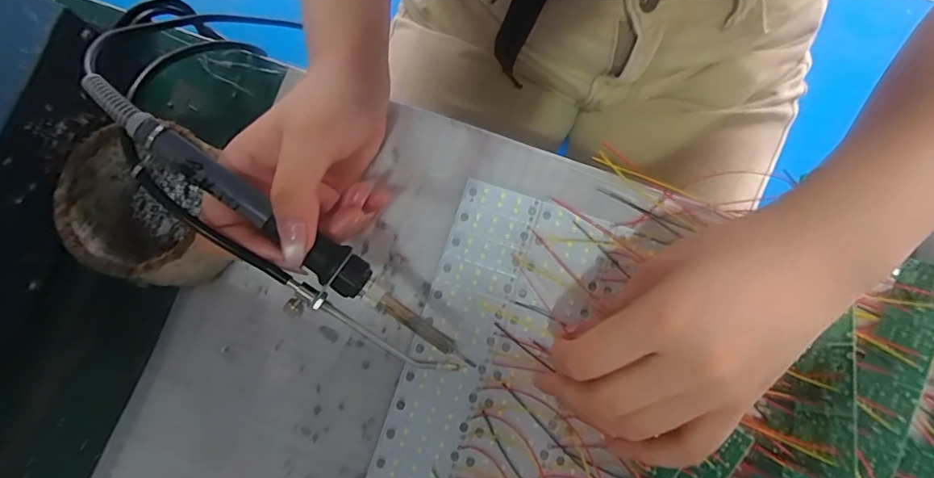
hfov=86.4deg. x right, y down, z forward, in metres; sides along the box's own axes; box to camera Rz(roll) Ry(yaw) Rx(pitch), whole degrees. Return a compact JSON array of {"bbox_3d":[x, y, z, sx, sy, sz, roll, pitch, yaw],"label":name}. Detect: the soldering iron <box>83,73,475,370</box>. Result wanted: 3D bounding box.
[{"bbox_3d":[-0.089,0.004,0.236,0.206,0.028,0.035,39,82,-10],"label":"soldering iron"}]

